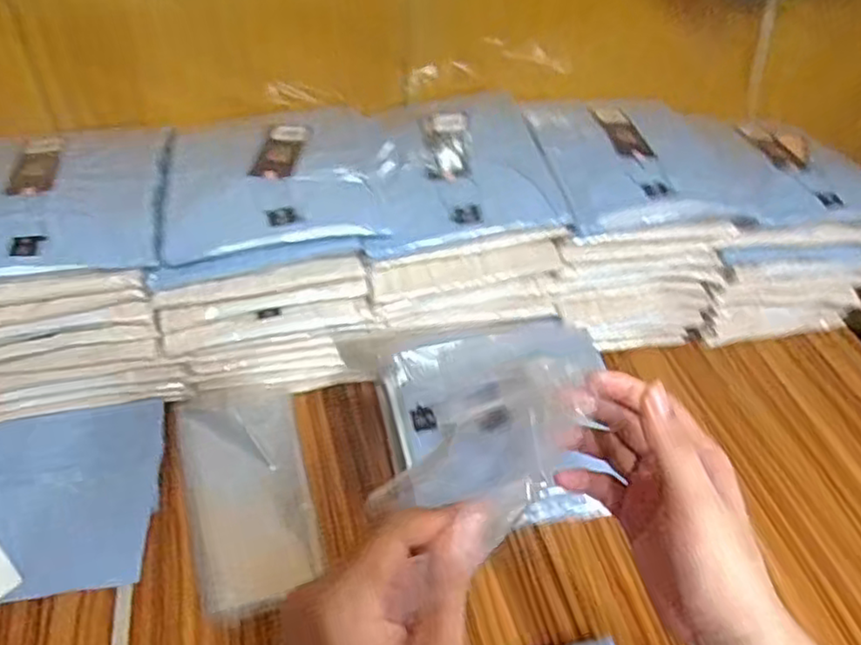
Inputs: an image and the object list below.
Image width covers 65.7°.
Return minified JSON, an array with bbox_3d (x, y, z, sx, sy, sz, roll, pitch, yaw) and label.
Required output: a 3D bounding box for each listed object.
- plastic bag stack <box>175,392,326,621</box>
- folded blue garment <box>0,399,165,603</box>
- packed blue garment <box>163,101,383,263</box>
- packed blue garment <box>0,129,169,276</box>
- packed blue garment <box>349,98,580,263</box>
[{"bbox_3d":[-0.185,0.170,0.678,0.118,0.026,0.230,-11,47,-16],"label":"plastic bag stack"},{"bbox_3d":[-0.405,0.168,0.646,0.259,0.018,0.207,2,47,-12],"label":"folded blue garment"},{"bbox_3d":[-0.165,-0.162,0.704,0.212,0.032,0.235,-5,46,-11],"label":"packed blue garment"},{"bbox_3d":[-0.376,-0.126,0.656,0.212,0.033,0.207,-7,46,-12],"label":"packed blue garment"},{"bbox_3d":[0.024,-0.173,0.738,0.205,0.050,0.213,-7,46,-12],"label":"packed blue garment"}]

